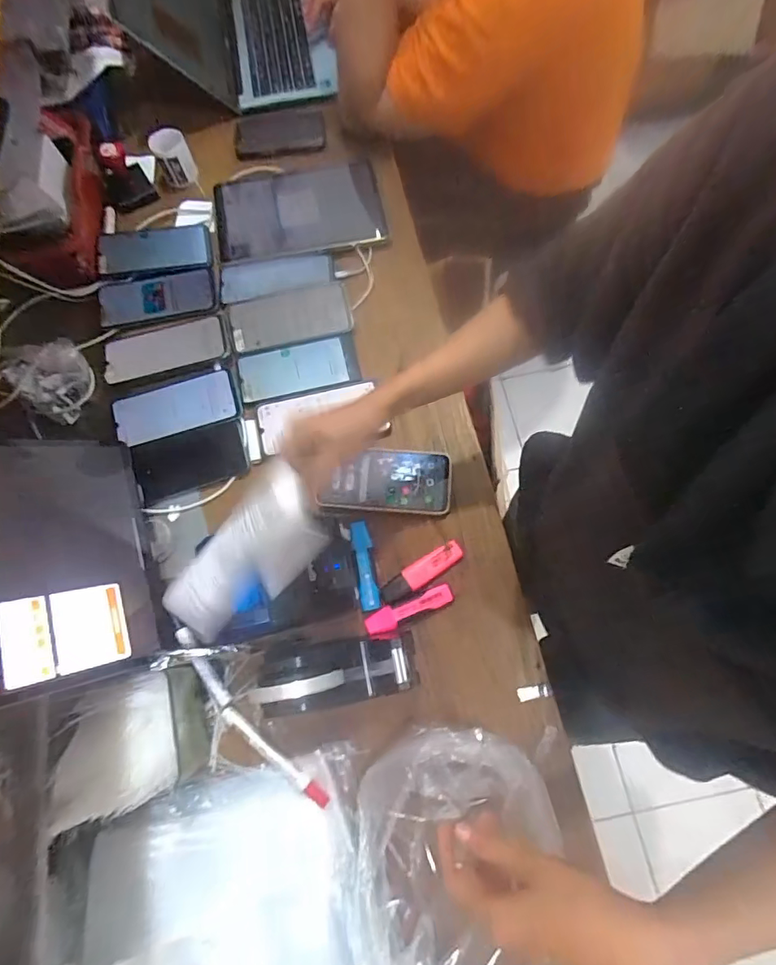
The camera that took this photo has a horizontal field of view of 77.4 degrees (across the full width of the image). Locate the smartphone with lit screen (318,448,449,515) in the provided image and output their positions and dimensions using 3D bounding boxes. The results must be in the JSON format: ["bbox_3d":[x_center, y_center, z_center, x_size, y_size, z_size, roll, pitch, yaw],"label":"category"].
[{"bbox_3d":[0.001,-0.005,0.599,0.152,0.013,0.080,2,72,1],"label":"smartphone with lit screen"}]

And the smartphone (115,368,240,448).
[{"bbox_3d":[-0.280,-0.099,0.638,0.162,0.014,0.072,-15,72,-4],"label":"smartphone"}]

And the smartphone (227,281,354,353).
[{"bbox_3d":[-0.136,-0.232,0.672,0.167,0.015,0.077,-12,72,-3],"label":"smartphone"}]

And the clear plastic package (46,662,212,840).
[{"bbox_3d":[-0.253,0.254,0.483,0.111,0.089,0.112,-13,72,-4],"label":"clear plastic package"}]

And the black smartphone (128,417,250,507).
[{"bbox_3d":[-0.252,-0.031,0.619,0.141,0.009,0.084,-20,73,-6],"label":"black smartphone"}]

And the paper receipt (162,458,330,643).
[{"bbox_3d":[-0.131,0.074,0.456,0.070,0.058,0.179,44,97,13],"label":"paper receipt"}]

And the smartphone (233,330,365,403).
[{"bbox_3d":[-0.121,-0.156,0.648,0.158,0.012,0.077,-13,72,-3],"label":"smartphone"}]

